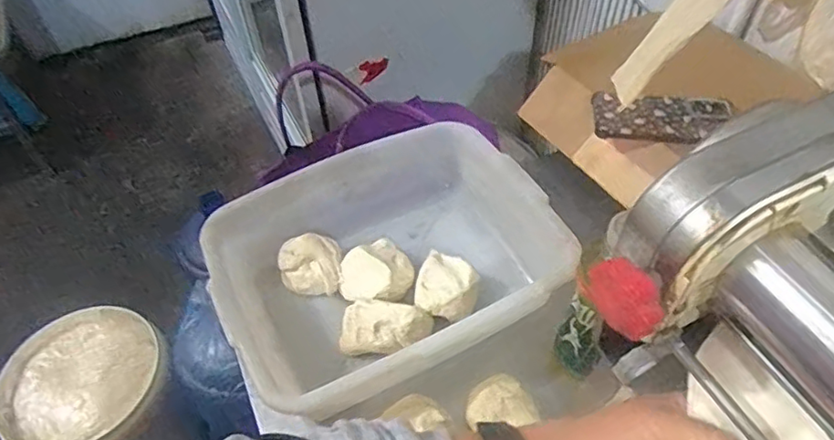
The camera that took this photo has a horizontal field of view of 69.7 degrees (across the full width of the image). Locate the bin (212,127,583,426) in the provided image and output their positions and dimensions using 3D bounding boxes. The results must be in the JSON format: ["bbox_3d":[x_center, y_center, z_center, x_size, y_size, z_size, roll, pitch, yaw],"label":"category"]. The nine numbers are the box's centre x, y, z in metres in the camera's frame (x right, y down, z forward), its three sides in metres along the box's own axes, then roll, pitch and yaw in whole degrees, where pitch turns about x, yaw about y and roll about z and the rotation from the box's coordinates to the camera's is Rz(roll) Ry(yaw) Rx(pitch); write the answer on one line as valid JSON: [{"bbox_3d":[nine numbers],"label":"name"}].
[{"bbox_3d":[-0.029,0.050,0.673,0.344,0.113,0.280,-25,54,-17],"label":"bin"}]

